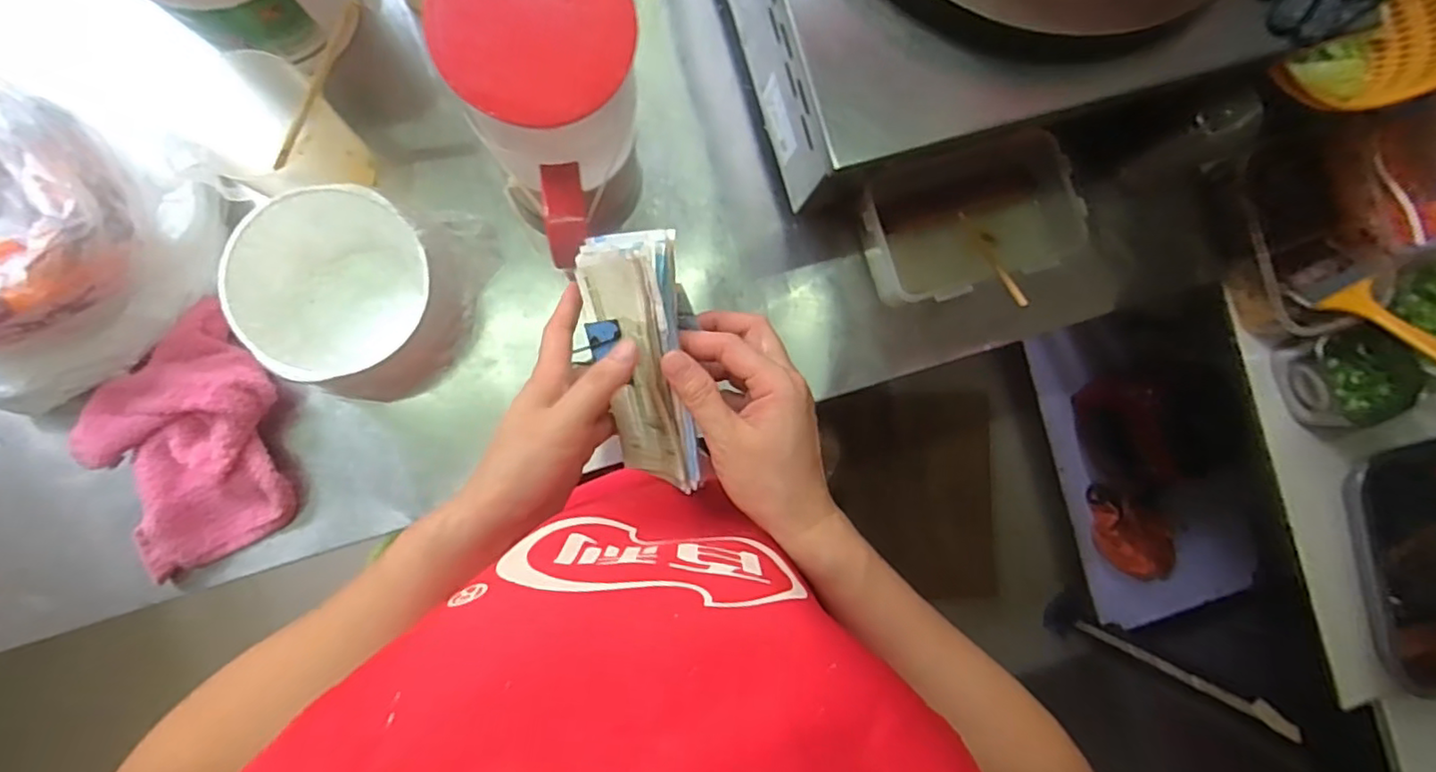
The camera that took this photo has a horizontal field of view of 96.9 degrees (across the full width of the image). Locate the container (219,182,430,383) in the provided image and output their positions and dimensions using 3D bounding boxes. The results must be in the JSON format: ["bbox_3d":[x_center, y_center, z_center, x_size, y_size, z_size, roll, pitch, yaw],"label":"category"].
[{"bbox_3d":[-0.324,-0.088,0.534,0.120,0.098,0.162,2,88,-7],"label":"container"}]

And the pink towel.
[{"bbox_3d":[-0.439,0.049,0.532,0.147,0.048,0.190,-25,91,-7],"label":"pink towel"}]

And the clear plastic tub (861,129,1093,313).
[{"bbox_3d":[0.236,-0.150,0.602,0.206,0.065,0.152,-9,90,-7],"label":"clear plastic tub"}]

